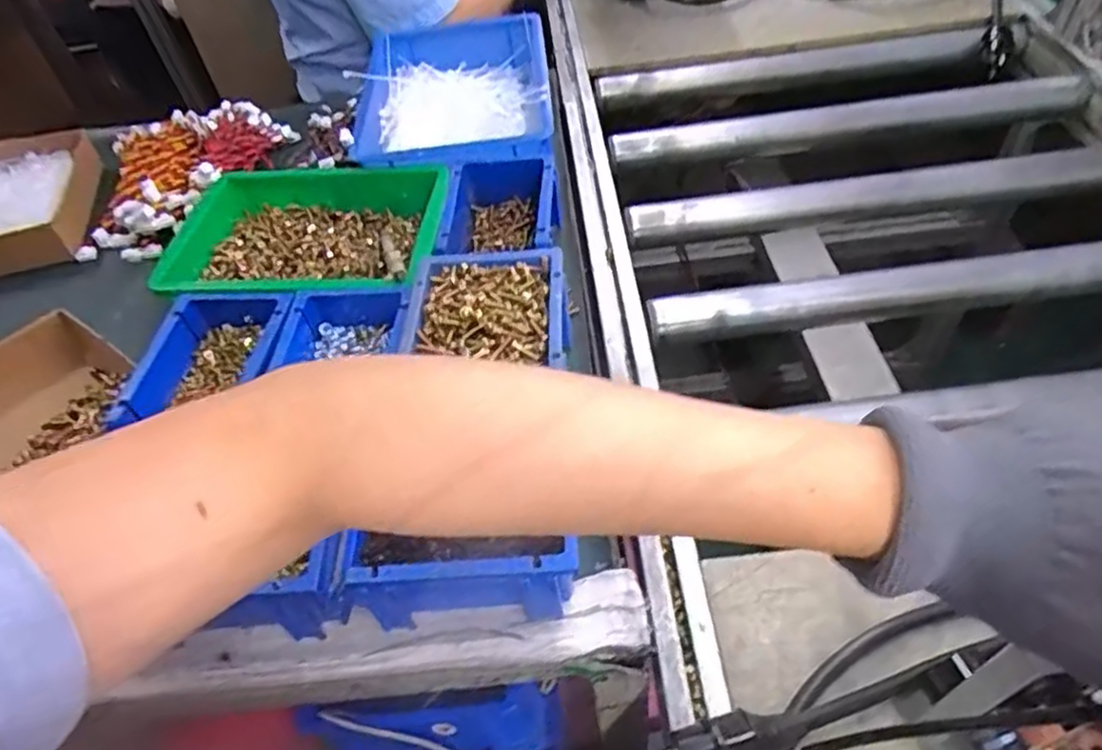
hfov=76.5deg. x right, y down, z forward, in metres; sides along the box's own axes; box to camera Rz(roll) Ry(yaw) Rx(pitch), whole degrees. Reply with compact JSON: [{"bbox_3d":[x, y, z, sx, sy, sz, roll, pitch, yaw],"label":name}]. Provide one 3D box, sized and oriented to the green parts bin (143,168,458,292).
[{"bbox_3d":[-0.226,-0.126,0.662,0.258,0.063,0.187,0,51,7],"label":"green parts bin"}]

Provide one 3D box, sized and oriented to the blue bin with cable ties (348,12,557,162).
[{"bbox_3d":[-0.109,-0.306,0.812,0.208,0.100,0.318,-5,50,3],"label":"blue bin with cable ties"}]

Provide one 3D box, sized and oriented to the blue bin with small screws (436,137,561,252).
[{"bbox_3d":[-0.045,-0.145,0.663,0.102,0.068,0.150,-4,50,4],"label":"blue bin with small screws"}]

